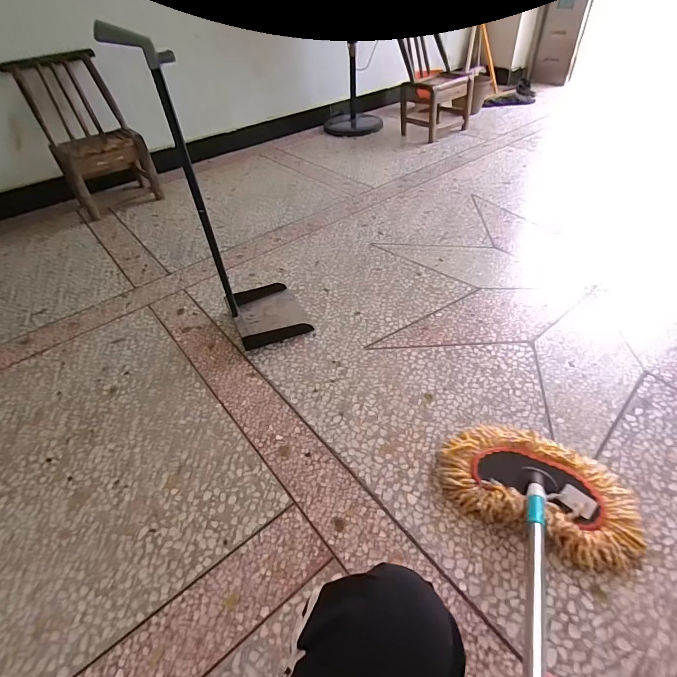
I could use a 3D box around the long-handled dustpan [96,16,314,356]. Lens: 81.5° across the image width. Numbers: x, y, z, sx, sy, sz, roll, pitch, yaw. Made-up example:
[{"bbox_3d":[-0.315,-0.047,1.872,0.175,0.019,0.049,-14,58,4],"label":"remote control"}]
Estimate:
[{"bbox_3d":[-0.308,-0.359,1.083,0.281,0.824,0.320,-21,45,-16],"label":"long-handled dustpan"}]

